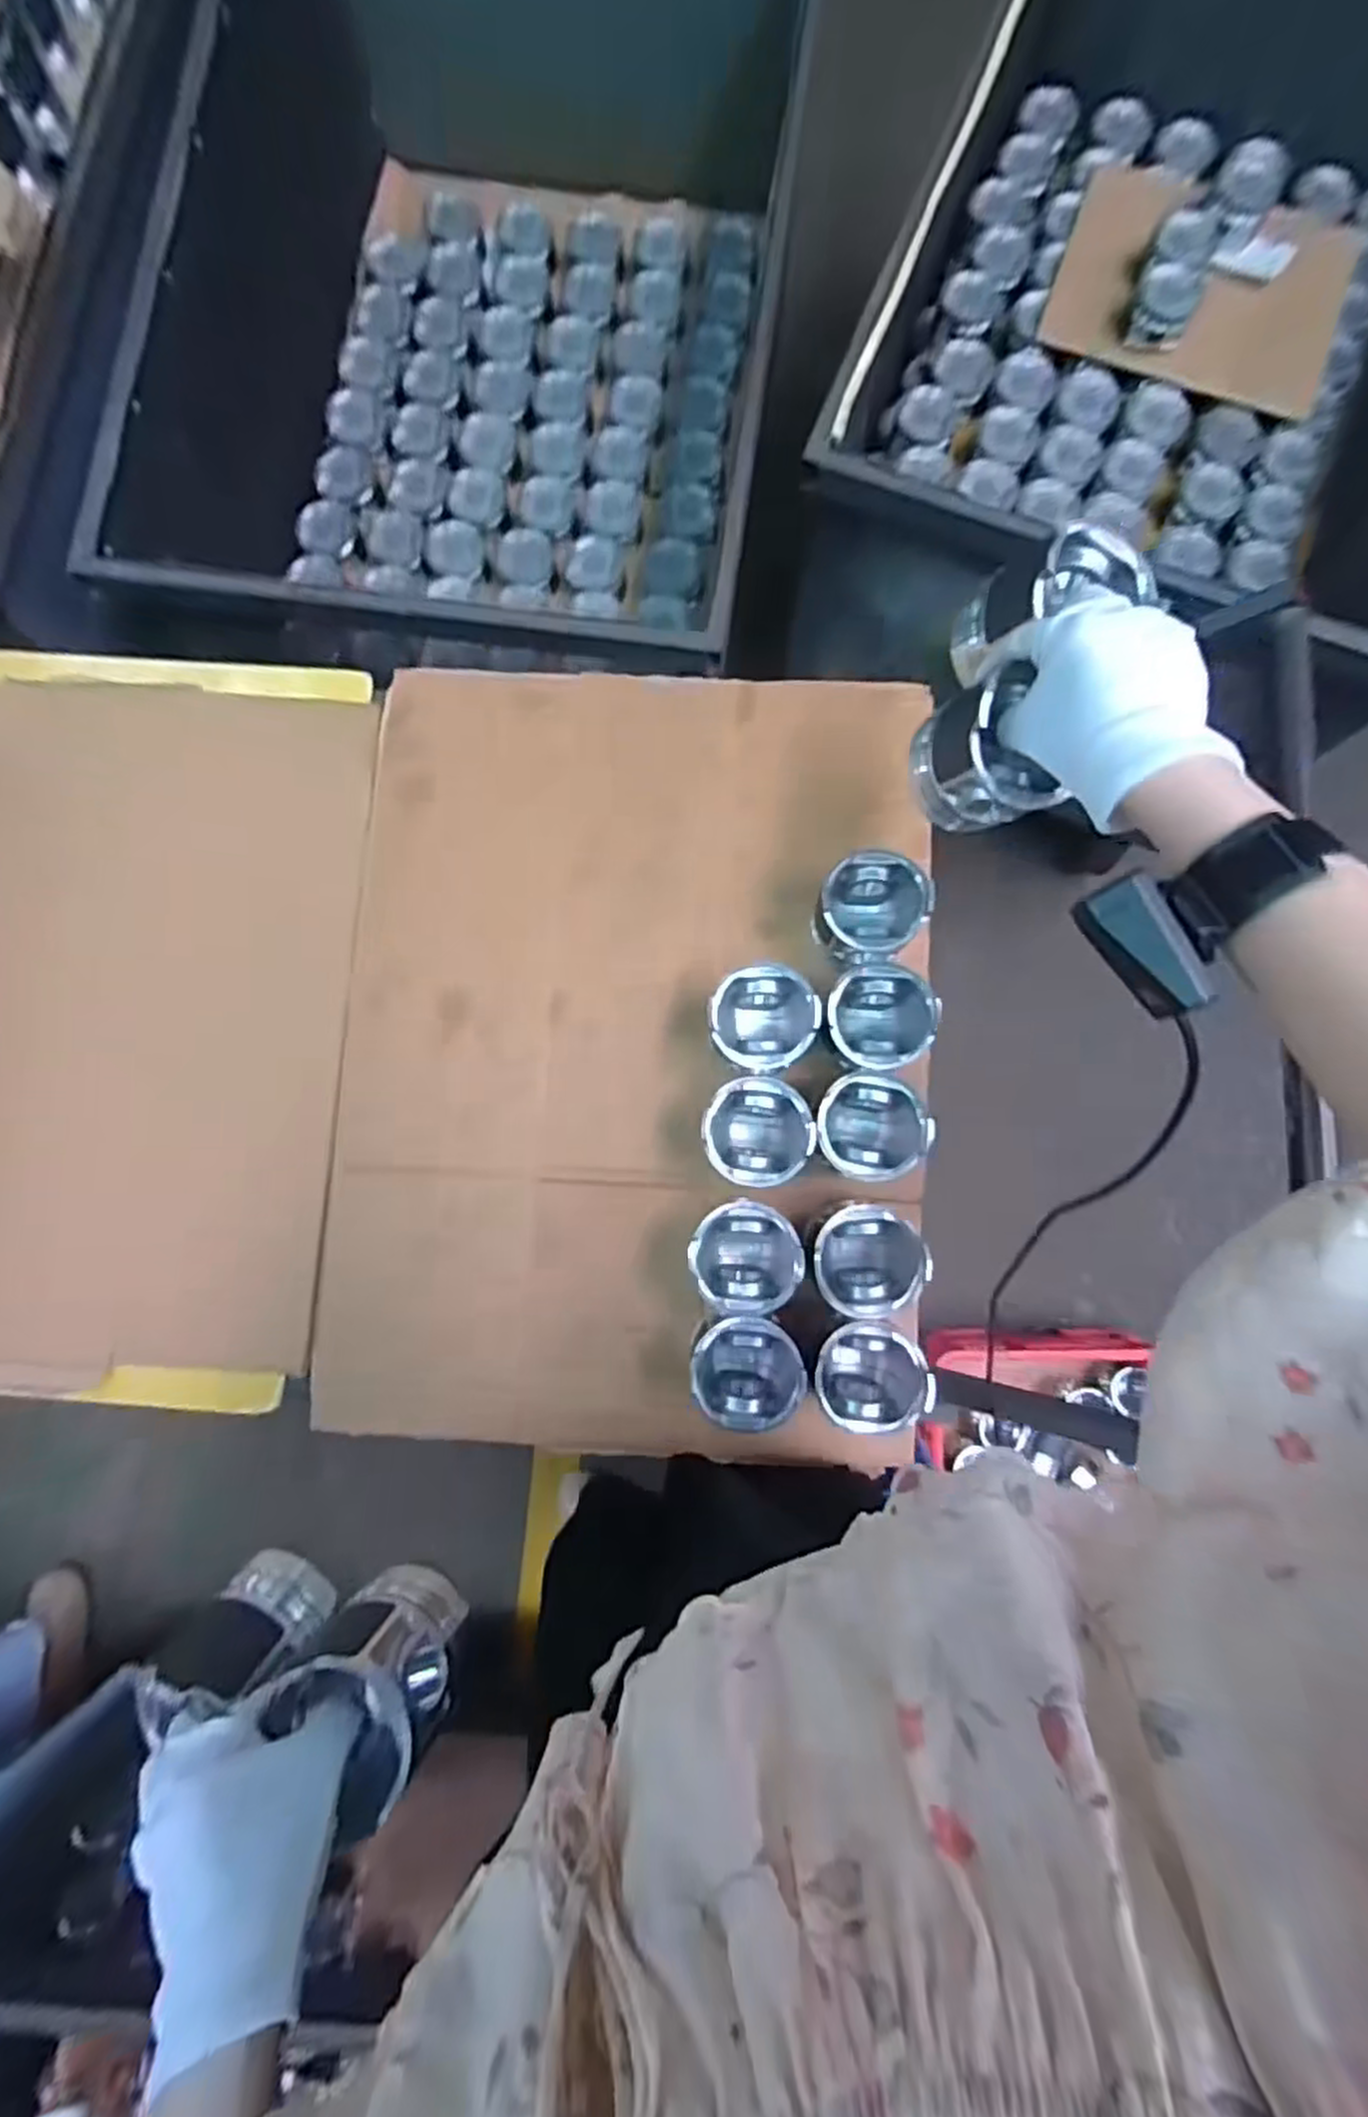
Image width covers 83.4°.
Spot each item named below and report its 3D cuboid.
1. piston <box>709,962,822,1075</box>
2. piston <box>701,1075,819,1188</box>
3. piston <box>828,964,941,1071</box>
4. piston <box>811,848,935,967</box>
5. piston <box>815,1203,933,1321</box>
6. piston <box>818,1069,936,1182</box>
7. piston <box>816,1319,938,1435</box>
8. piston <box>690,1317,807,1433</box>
[{"bbox_3d":[0.062,-0.032,0.616,0.082,0.067,0.083,0,83,-1],"label":"piston"},{"bbox_3d":[0.056,0.059,0.609,0.082,0.073,0.079,0,83,-1],"label":"piston"},{"bbox_3d":[0.153,-0.028,0.620,0.079,0.073,0.082,0,83,-1],"label":"piston"},{"bbox_3d":[0.150,-0.120,0.620,0.082,0.064,0.081,0,83,-1],"label":"piston"},{"bbox_3d":[0.141,0.155,0.603,0.087,0.074,0.084,0,83,-1],"label":"piston"},{"bbox_3d":[0.143,0.053,0.603,0.080,0.070,0.079,0,83,-1],"label":"piston"},{"bbox_3d":[0.138,0.237,0.589,0.078,0.080,0.074,0,83,-1],"label":"piston"},{"bbox_3d":[0.047,0.237,0.601,0.080,0.097,0.078,0,83,-1],"label":"piston"}]

